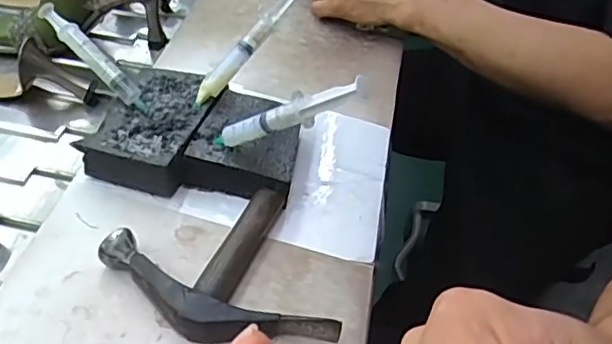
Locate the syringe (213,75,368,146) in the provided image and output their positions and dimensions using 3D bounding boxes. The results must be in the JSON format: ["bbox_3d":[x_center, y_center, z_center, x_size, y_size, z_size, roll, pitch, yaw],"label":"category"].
[{"bbox_3d":[-0.014,-0.041,0.445,0.147,0.022,0.015,-16,27,38],"label":"syringe"}]

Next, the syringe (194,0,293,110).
[{"bbox_3d":[-0.047,-0.117,0.527,0.017,0.016,0.151,34,81,27],"label":"syringe"}]

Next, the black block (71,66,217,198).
[{"bbox_3d":[-0.127,-0.038,0.519,0.078,0.039,0.124,13,43,7],"label":"black block"}]

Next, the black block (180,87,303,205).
[{"bbox_3d":[-0.045,-0.022,0.513,0.087,0.039,0.102,14,43,8],"label":"black block"}]

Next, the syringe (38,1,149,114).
[{"bbox_3d":[-0.179,-0.097,0.513,0.121,0.019,0.013,45,50,1],"label":"syringe"}]

